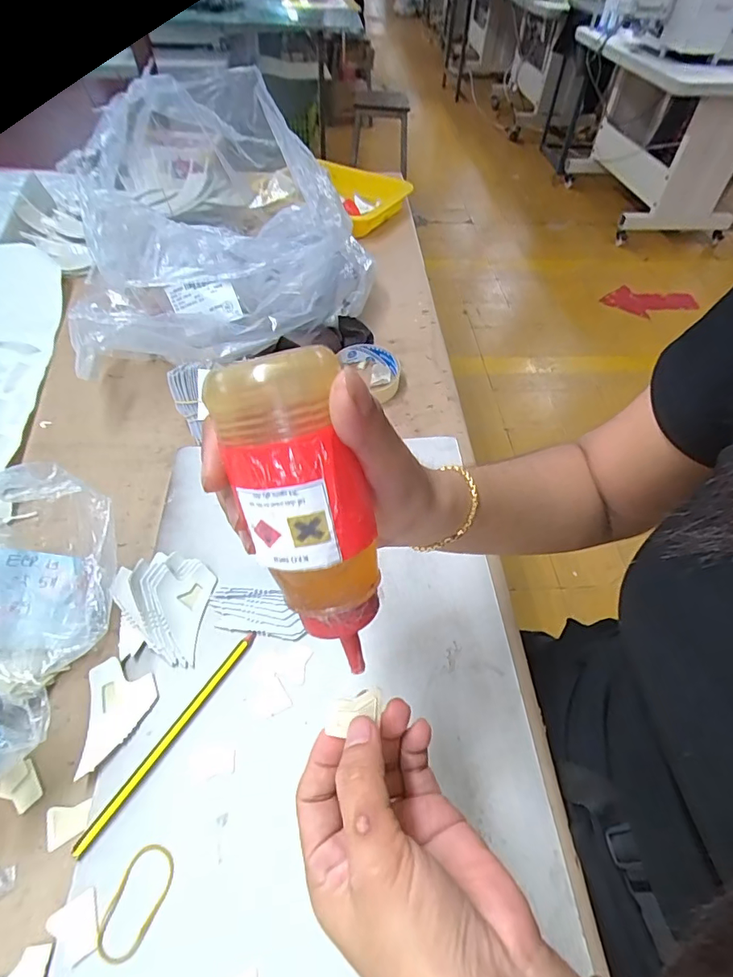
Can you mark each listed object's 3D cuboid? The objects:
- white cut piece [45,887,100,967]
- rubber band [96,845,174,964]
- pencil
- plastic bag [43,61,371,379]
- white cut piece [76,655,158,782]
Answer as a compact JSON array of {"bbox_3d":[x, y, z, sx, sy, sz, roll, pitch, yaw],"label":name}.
[{"bbox_3d":[-0.167,0.253,0.278,0.026,0.004,0.029,-27,57,-22],"label":"white cut piece"},{"bbox_3d":[-0.137,0.245,0.287,0.029,0.004,0.054,18,53,12],"label":"rubber band"},{"bbox_3d":[-0.136,0.172,0.344,0.009,0.005,0.165,28,55,19],"label":"pencil"},{"bbox_3d":[-0.248,-0.413,0.665,0.356,0.217,0.566,-21,55,-18],"label":"plastic bag"},{"bbox_3d":[-0.178,0.159,0.351,0.046,0.008,0.074,-10,52,-10],"label":"white cut piece"}]

